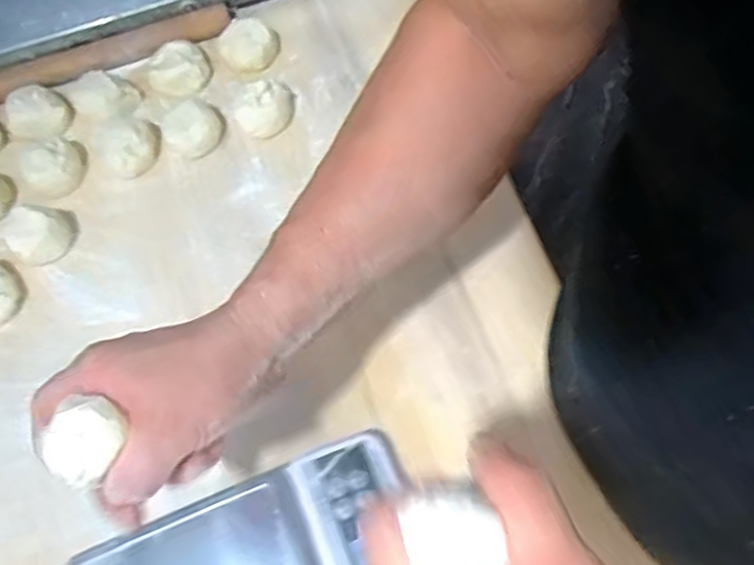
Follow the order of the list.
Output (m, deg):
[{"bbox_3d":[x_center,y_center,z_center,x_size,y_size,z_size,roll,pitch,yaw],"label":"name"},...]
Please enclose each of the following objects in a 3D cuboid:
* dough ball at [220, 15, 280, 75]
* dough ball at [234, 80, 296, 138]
[{"bbox_3d":[-0.124,-0.226,0.658,0.056,0.026,0.045,12,65,12],"label":"dough ball"},{"bbox_3d":[-0.101,-0.155,0.623,0.052,0.026,0.046,-6,63,4],"label":"dough ball"}]

